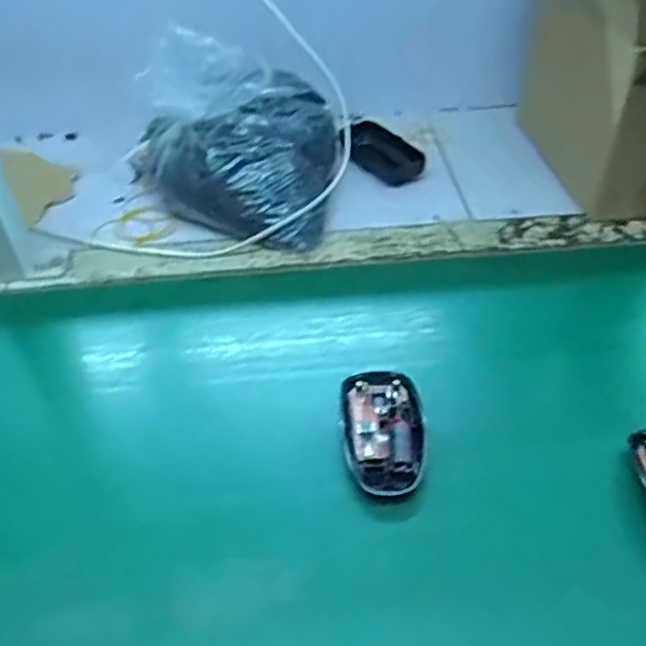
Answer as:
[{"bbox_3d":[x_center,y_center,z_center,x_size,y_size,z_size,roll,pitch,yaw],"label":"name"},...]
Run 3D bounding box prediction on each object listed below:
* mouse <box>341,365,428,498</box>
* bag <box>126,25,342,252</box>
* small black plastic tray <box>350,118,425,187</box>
[{"bbox_3d":[0.044,0.080,0.484,0.058,0.033,0.106,-2,44,0],"label":"mouse"},{"bbox_3d":[-0.101,-0.197,0.670,0.258,0.139,0.164,17,47,19],"label":"bag"},{"bbox_3d":[0.065,-0.186,0.736,0.043,0.034,0.089,-30,50,-26],"label":"small black plastic tray"}]

